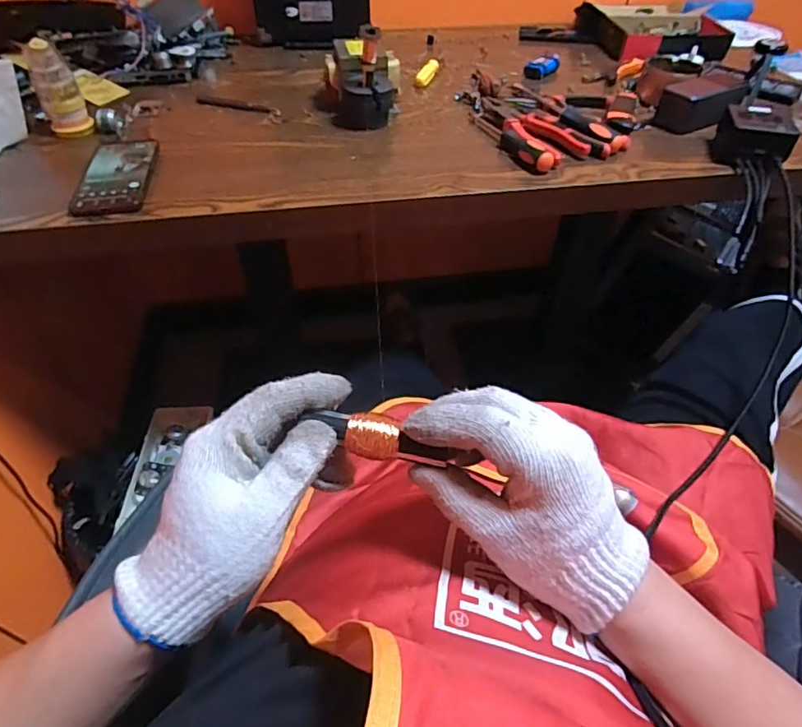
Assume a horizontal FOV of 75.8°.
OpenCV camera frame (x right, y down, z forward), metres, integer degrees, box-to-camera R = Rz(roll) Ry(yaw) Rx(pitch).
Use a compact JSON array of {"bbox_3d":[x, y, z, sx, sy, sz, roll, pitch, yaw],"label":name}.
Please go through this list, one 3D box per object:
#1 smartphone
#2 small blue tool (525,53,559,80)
[{"bbox_3d":[-0.331,-0.228,0.607,0.073,0.012,0.182,-8,47,-7],"label":"smartphone"},{"bbox_3d":[0.239,-0.498,0.863,0.032,0.027,0.069,33,55,27],"label":"small blue tool"}]

